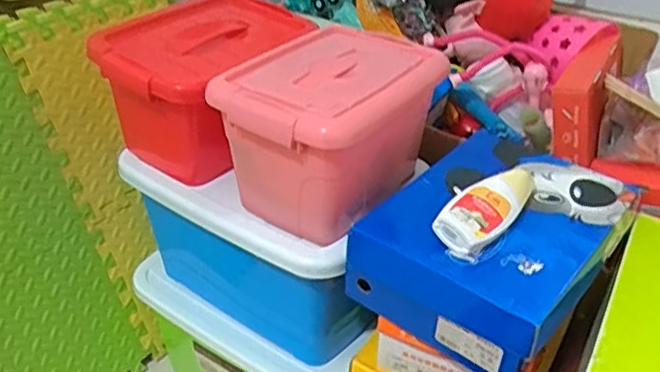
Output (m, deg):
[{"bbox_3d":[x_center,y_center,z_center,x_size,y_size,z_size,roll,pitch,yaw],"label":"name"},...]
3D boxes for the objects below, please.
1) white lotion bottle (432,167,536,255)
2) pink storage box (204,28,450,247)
[{"bbox_3d":[0.167,0.016,0.625,0.053,0.032,0.149,24,41,30],"label":"white lotion bottle"},{"bbox_3d":[0.002,-0.062,0.725,0.190,0.169,0.243,19,39,25],"label":"pink storage box"}]

